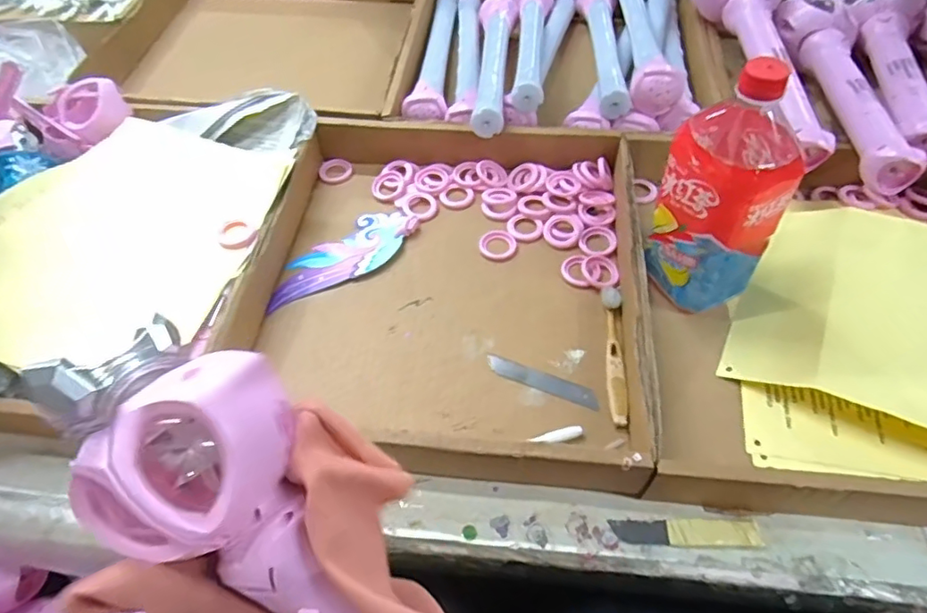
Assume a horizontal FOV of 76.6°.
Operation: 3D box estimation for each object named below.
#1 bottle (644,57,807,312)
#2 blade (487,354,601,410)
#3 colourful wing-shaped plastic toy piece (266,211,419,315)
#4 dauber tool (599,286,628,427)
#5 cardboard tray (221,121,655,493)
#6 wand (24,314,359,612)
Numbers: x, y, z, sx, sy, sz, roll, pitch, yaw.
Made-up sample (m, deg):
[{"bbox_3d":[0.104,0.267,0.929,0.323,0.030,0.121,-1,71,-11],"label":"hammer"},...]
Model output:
[{"bbox_3d":[0.214,-0.097,0.483,0.093,0.216,0.097,20,57,16],"label":"bottle"},{"bbox_3d":[0.067,0.065,0.508,0.103,0.004,0.017,19,54,23],"label":"blade"},{"bbox_3d":[-0.122,-0.048,0.592,0.070,0.008,0.166,33,60,29],"label":"colourful wing-shaped plastic toy piece"},{"bbox_3d":[0.132,0.039,0.512,0.016,0.010,0.137,2,54,4],"label":"dauber tool"},{"bbox_3d":[-0.015,-0.036,0.552,0.361,0.057,0.384,7,56,8],"label":"cardboard tray"},{"bbox_3d":[-0.056,0.149,0.268,0.094,0.047,0.332,-40,97,-22],"label":"wand"}]

